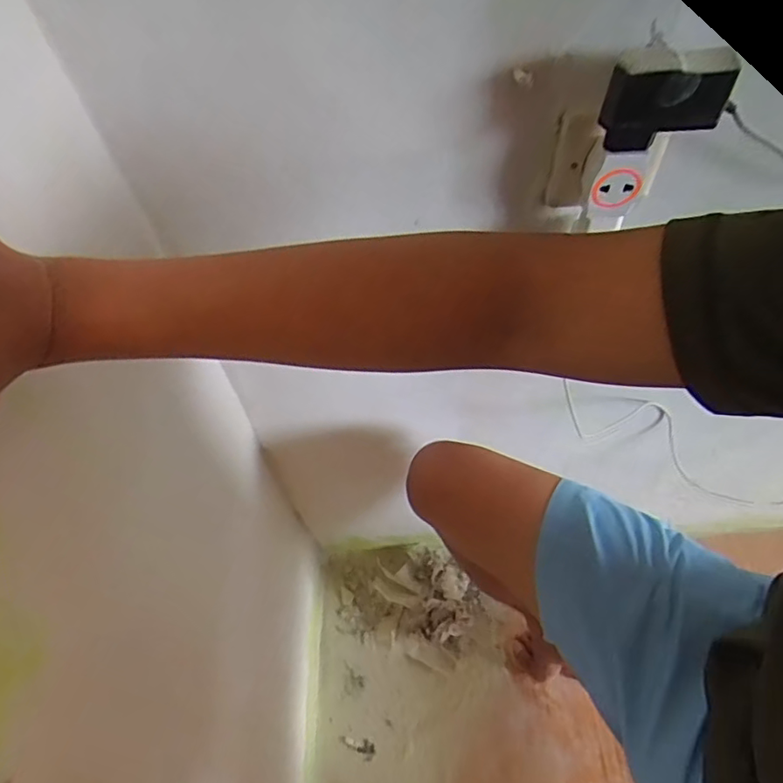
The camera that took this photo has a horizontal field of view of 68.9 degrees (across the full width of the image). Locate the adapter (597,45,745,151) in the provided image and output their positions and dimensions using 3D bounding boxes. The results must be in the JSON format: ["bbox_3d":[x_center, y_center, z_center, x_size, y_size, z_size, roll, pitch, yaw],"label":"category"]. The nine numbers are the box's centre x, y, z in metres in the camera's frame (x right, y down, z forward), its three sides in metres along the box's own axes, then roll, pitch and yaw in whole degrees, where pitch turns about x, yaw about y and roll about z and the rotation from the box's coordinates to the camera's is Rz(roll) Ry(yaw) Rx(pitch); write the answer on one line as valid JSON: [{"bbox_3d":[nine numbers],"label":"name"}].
[{"bbox_3d":[0.174,-0.189,0.372,0.076,0.059,0.030,-2,56,2],"label":"adapter"}]

